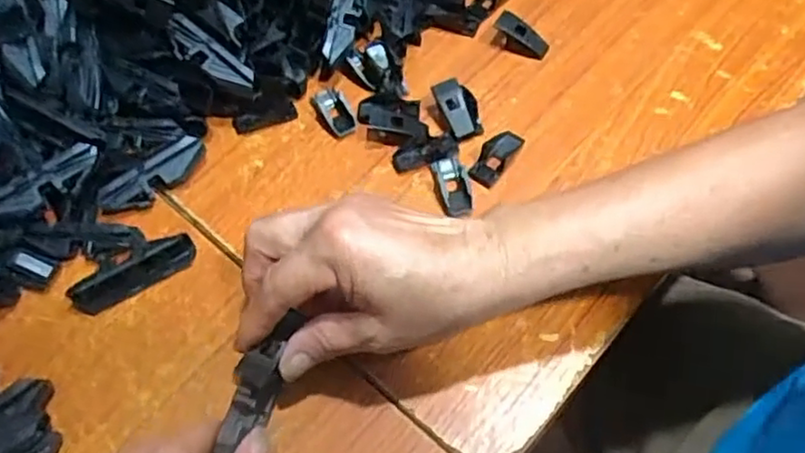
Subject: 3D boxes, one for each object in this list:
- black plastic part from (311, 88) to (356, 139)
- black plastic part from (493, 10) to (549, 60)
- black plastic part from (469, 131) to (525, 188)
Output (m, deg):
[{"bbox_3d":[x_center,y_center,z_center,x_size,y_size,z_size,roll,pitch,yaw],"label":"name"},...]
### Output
[{"bbox_3d":[-0.047,-0.078,0.453,0.022,0.005,0.042,-21,60,-8],"label":"black plastic part"},{"bbox_3d":[0.083,-0.133,0.472,0.039,0.018,0.017,28,65,19],"label":"black plastic part"},{"bbox_3d":[0.058,-0.045,0.430,0.019,0.005,0.043,31,66,20],"label":"black plastic part"}]

